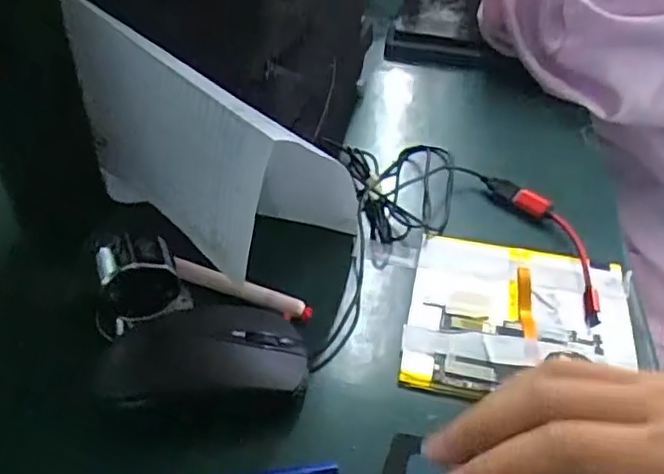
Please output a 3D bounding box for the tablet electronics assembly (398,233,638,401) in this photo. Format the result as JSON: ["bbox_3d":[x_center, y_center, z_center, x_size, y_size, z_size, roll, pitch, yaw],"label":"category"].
[{"bbox_3d":[0.111,0.045,0.389,0.128,0.007,0.120,9,43,7],"label":"tablet electronics assembly"}]

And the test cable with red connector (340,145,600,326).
[{"bbox_3d":[0.100,-0.024,0.461,0.206,0.027,0.123,26,47,23],"label":"test cable with red connector"}]

